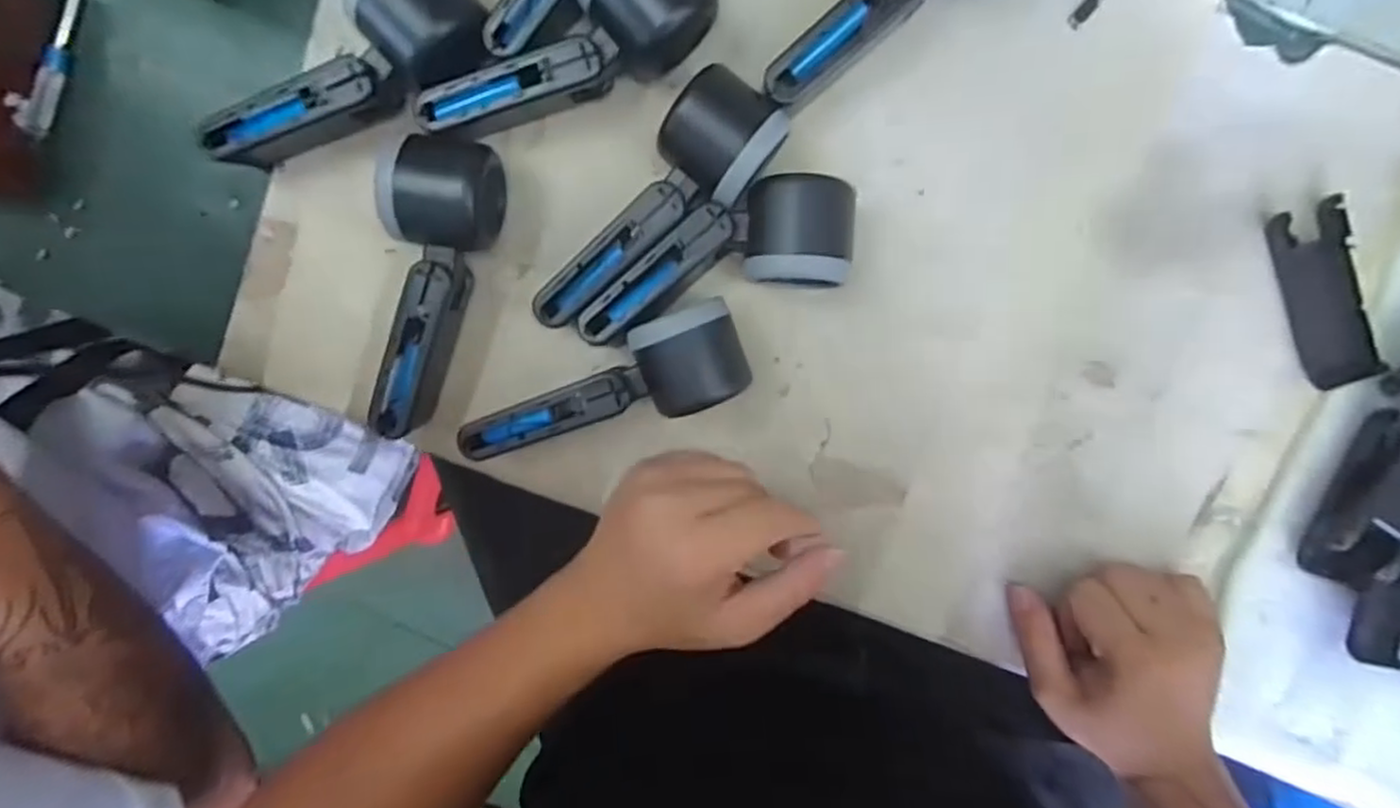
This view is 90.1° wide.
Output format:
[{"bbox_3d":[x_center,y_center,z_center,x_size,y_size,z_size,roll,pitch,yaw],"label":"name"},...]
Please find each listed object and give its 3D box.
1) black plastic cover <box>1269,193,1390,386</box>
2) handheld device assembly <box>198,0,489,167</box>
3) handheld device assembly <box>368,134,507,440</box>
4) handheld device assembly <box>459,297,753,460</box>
[{"bbox_3d":[0.355,-0.061,0.398,0.043,0.011,0.104,-20,97,4],"label":"black plastic cover"},{"bbox_3d":[-0.193,-0.182,0.380,0.164,0.057,0.068,-23,97,5],"label":"handheld device assembly"},{"bbox_3d":[-0.150,-0.062,0.393,0.050,0.058,0.164,10,98,0],"label":"handheld device assembly"},{"bbox_3d":[-0.055,-0.006,0.401,0.165,0.050,0.053,-22,97,4],"label":"handheld device assembly"}]

